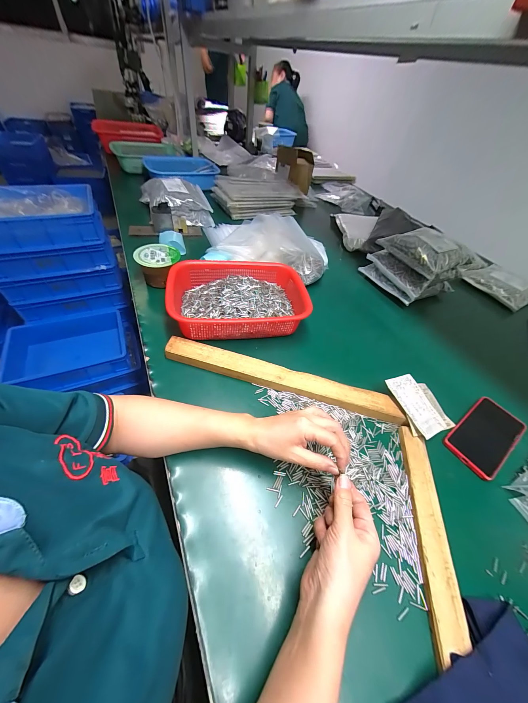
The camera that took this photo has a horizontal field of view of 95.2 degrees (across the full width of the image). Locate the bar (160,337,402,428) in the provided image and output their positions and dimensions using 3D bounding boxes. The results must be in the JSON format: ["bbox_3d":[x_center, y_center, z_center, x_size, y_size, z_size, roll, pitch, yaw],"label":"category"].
[{"bbox_3d":[0.032,0.048,0.442,0.430,0.030,0.042,15,50,5],"label":"bar"}]

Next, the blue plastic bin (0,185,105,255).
[{"bbox_3d":[-0.841,-0.498,0.886,0.406,0.121,0.275,-19,55,-22],"label":"blue plastic bin"}]

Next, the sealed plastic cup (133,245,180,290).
[{"bbox_3d":[-0.250,-0.206,0.580,0.095,0.061,0.094,4,50,-4],"label":"sealed plastic cup"}]

